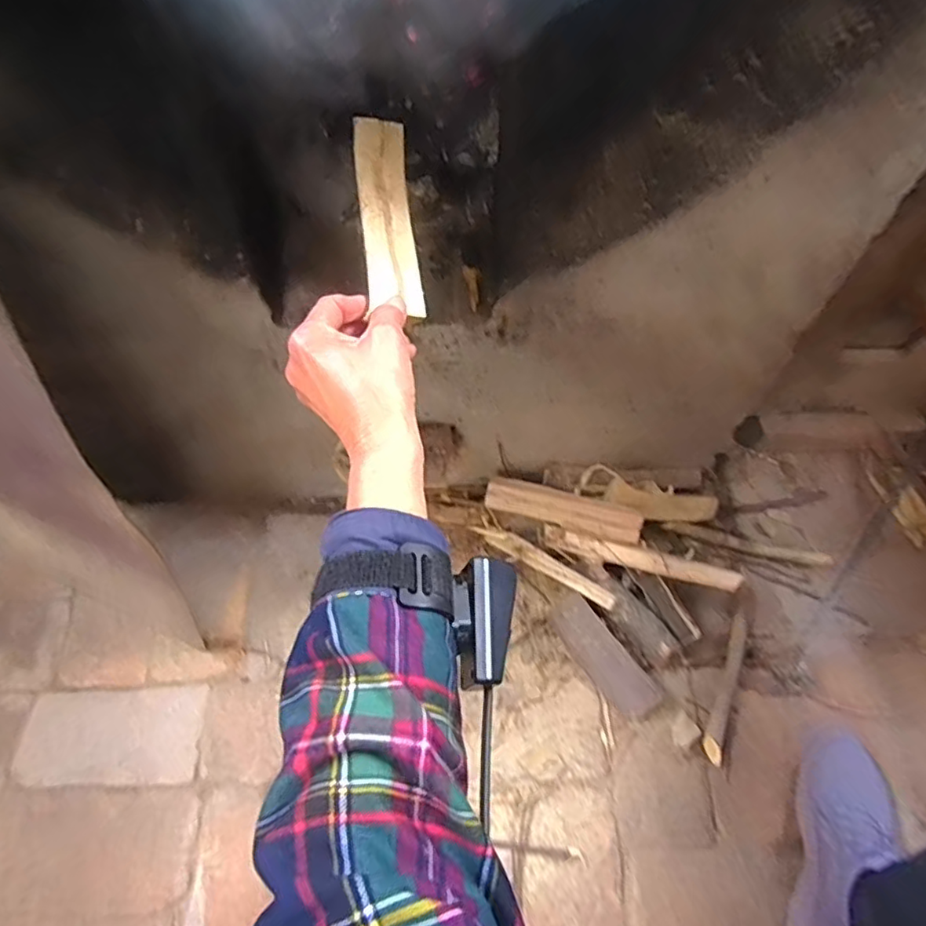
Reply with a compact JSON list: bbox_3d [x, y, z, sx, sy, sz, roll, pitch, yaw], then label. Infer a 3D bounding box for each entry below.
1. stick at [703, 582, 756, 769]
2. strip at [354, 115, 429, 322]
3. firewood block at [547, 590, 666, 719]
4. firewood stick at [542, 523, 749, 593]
[{"bbox_3d":[0.339,0.260,0.753,0.025,0.018,0.226,23,63,10],"label":"stick"},{"bbox_3d":[-0.055,-0.182,0.433,0.040,0.007,0.164,0,72,-26],"label":"strip"},{"bbox_3d":[0.171,0.238,0.736,0.051,0.041,0.162,-33,67,-18],"label":"firewood block"},{"bbox_3d":[0.218,0.117,0.743,0.234,0.015,0.028,12,63,19],"label":"firewood stick"}]

